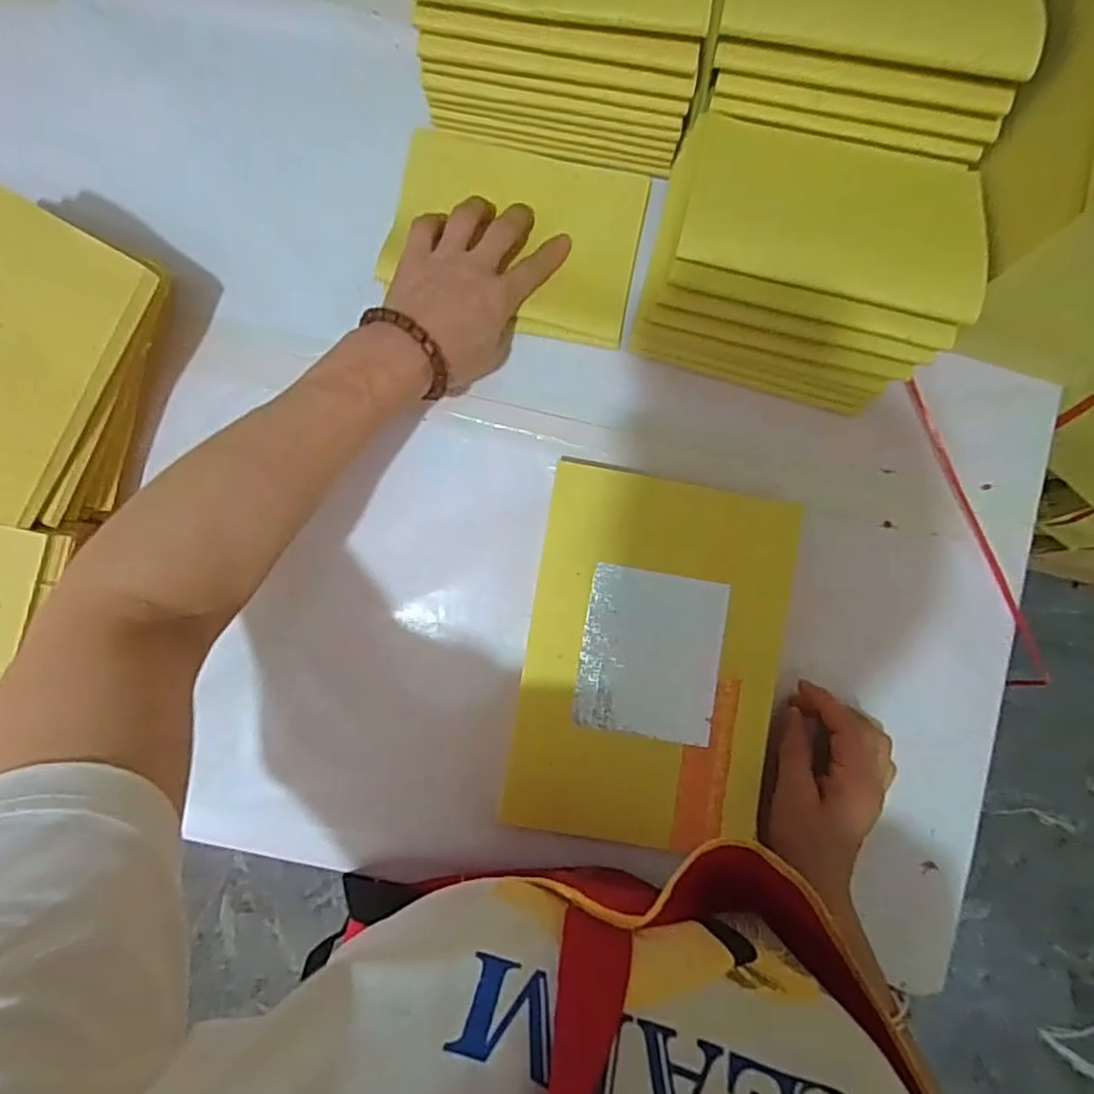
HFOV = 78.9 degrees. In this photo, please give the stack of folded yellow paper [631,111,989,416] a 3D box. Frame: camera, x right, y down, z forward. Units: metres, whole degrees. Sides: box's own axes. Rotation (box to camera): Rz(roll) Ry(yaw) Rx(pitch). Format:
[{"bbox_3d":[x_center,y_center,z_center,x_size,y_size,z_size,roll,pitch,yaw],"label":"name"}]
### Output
[{"bbox_3d":[0.147,-0.158,0.408,0.172,0.106,0.100,14,87,-2],"label":"stack of folded yellow paper"}]

